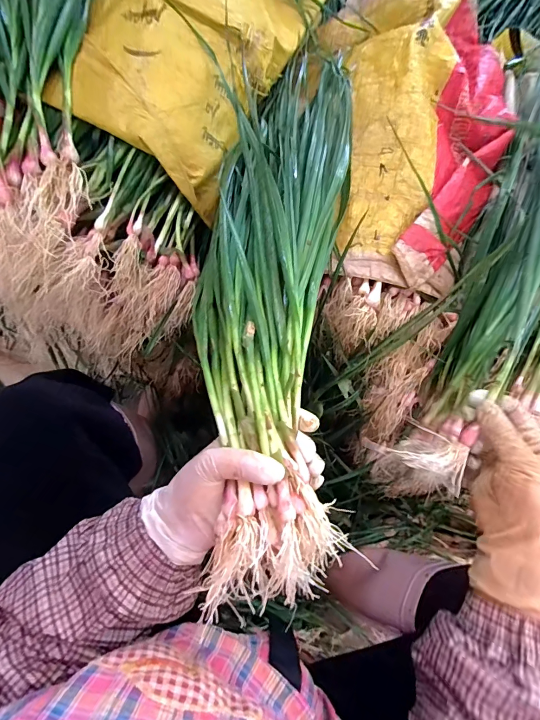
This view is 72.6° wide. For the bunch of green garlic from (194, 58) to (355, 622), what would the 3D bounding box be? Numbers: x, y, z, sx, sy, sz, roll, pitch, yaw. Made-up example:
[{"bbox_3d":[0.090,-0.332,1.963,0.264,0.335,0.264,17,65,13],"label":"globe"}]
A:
[{"bbox_3d":[0.002,-0.108,0.391,0.153,0.064,0.627,5,67,0],"label":"bunch of green garlic"}]

